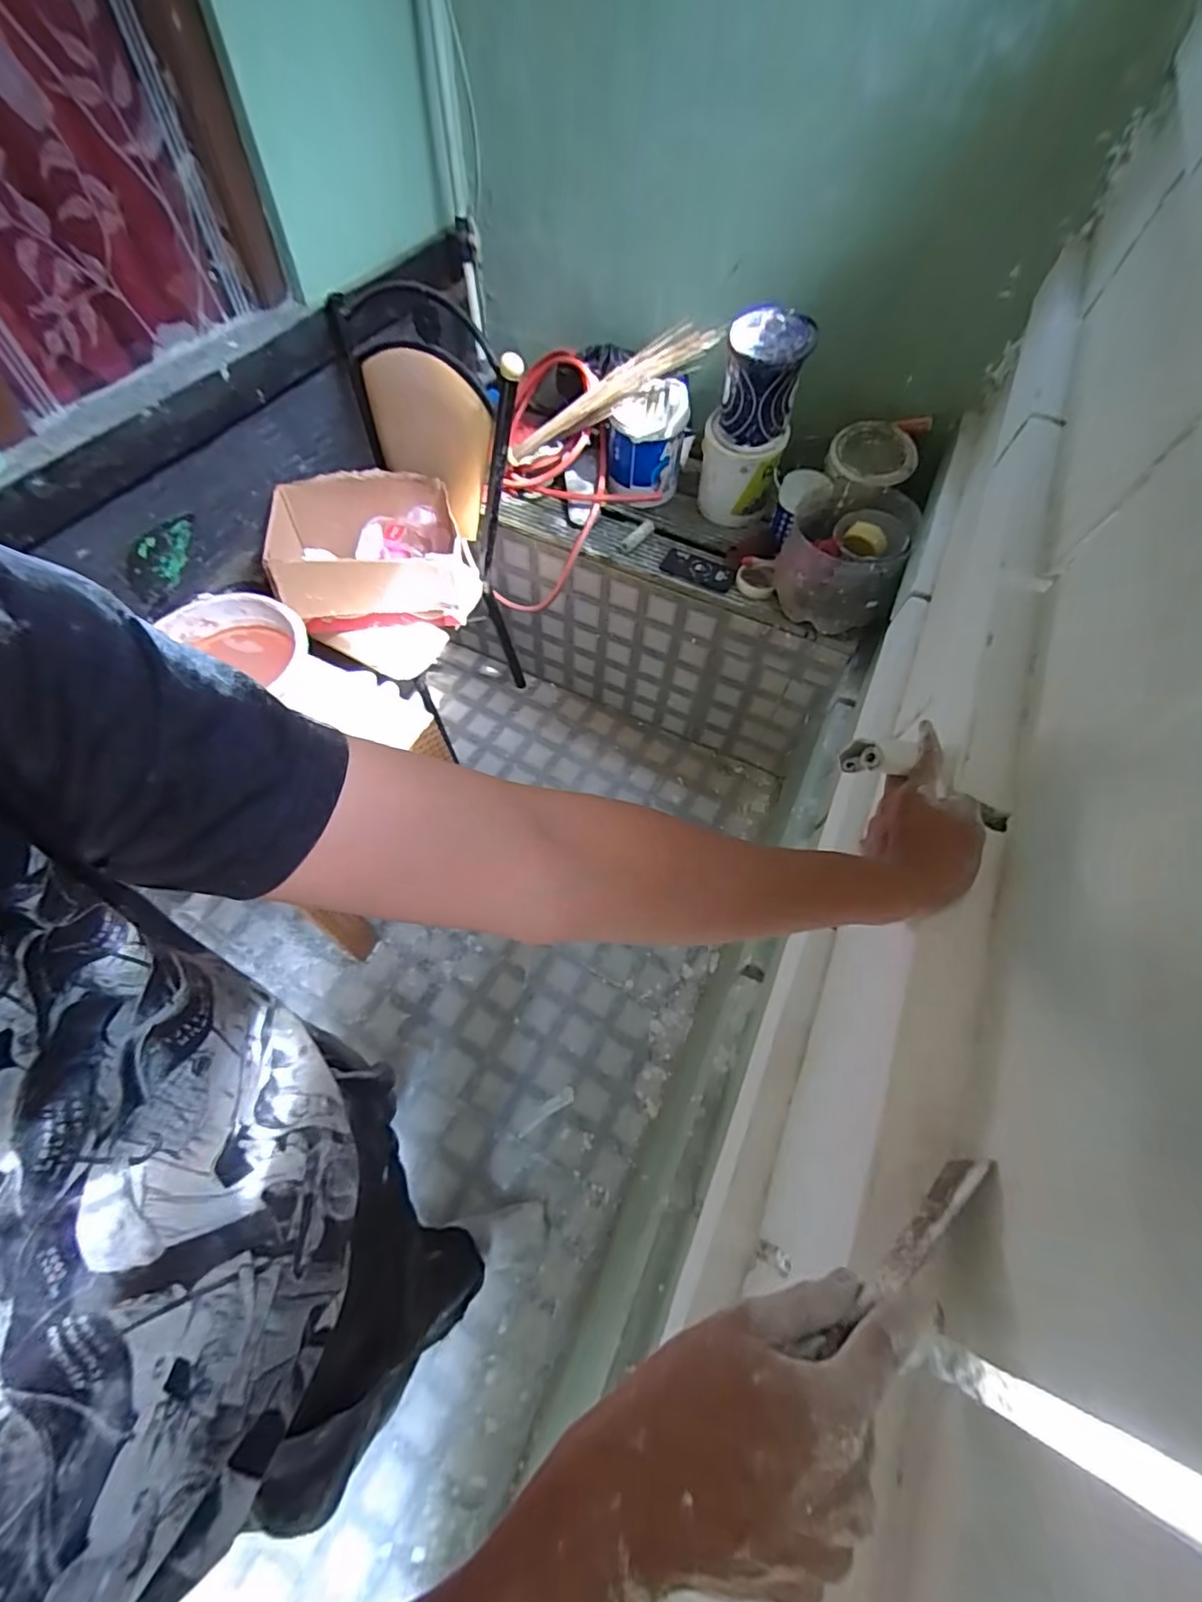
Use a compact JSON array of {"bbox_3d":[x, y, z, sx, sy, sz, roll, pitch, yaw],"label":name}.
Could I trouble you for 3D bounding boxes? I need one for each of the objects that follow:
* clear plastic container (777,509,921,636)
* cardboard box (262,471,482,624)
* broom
[{"bbox_3d":[0.494,-0.476,1.235,0.218,0.198,0.193,6,62,0],"label":"clear plastic container"},{"bbox_3d":[-0.468,-0.518,1.221,0.376,0.157,0.264,-9,62,-8],"label":"cardboard box"},{"bbox_3d":[0.020,-0.888,1.288,0.506,0.072,0.089,-11,55,34],"label":"broom"}]

